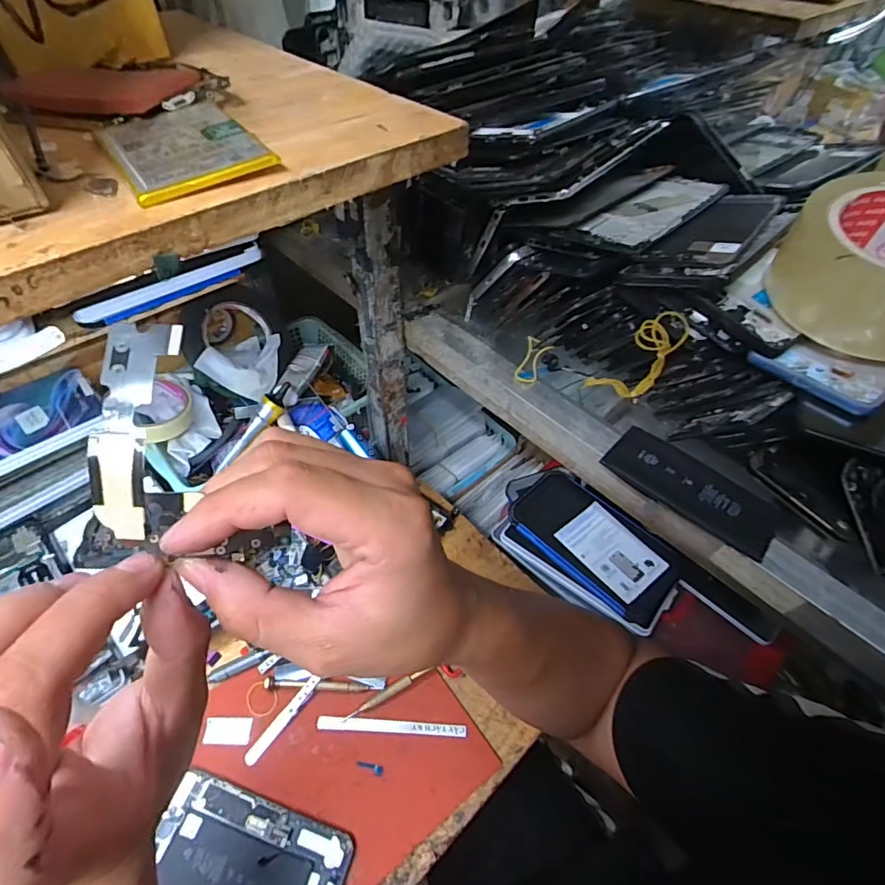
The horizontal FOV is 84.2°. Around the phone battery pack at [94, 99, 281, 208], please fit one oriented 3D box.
[{"bbox_3d":[-0.130,-0.147,0.244,0.063,0.008,0.089,-28,57,-22],"label":"phone battery pack"}]

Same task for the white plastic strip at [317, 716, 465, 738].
[{"bbox_3d":[-0.044,0.249,0.429,0.128,0.004,0.010,3,51,1],"label":"white plastic strip"}]

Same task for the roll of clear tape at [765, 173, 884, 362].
[{"bbox_3d":[0.251,-0.103,0.283,0.100,0.069,0.101,27,55,19],"label":"roll of clear tape"}]

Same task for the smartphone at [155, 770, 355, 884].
[{"bbox_3d":[-0.147,0.316,0.368,0.145,0.005,0.074,15,52,11],"label":"smartphone"}]

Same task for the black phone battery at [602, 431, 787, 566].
[{"bbox_3d":[0.161,0.028,0.317,0.049,0.011,0.105,-36,60,-27],"label":"black phone battery"}]

